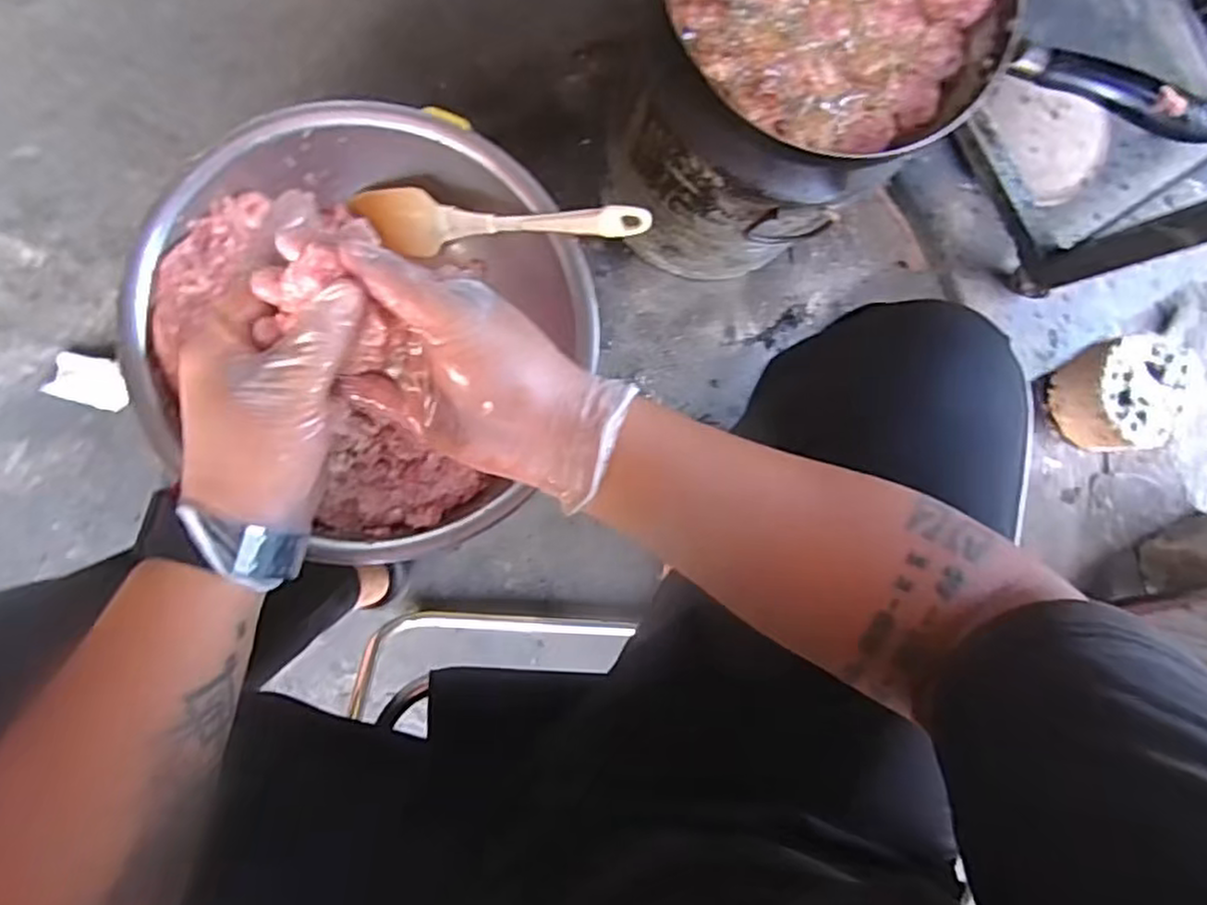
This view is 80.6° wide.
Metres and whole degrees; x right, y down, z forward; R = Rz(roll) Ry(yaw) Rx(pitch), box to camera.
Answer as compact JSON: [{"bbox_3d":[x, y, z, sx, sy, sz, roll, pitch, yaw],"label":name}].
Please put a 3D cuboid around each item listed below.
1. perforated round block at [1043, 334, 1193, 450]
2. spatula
[{"bbox_3d":[0.666,-0.074,0.916,0.140,0.084,0.134,0,88,-8],"label":"perforated round block"},{"bbox_3d":[-0.076,-0.164,0.508,0.222,0.030,0.038,5,87,15],"label":"spatula"}]

